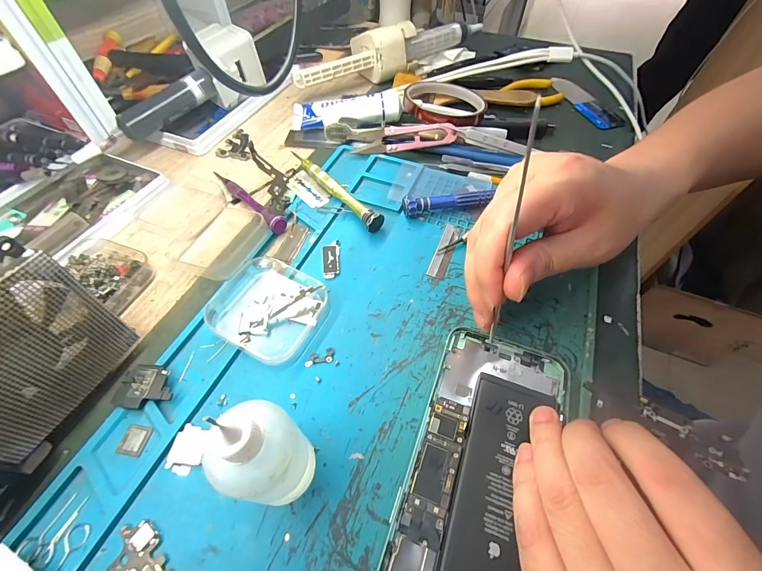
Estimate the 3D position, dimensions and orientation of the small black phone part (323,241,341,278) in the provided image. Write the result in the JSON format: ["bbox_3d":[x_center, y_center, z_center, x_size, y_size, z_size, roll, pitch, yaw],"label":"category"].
[{"bbox_3d":[-0.037,-0.020,0.259,0.013,0.004,0.035,-4,55,-4],"label":"small black phone part"}]

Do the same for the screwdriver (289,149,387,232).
[{"bbox_3d":[-0.039,-0.085,0.294,0.015,0.017,0.115,-33,62,-22],"label":"screwdriver"}]

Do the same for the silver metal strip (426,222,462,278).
[{"bbox_3d":[0.051,-0.029,0.266,0.013,0.004,0.057,19,57,12],"label":"silver metal strip"}]

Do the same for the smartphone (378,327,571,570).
[{"bbox_3d":[0.053,0.092,0.177,0.071,0.008,0.148,20,55,9],"label":"smartphone"}]

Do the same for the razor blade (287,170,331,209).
[{"bbox_3d":[-0.063,-0.084,0.299,0.043,0.004,0.021,38,71,15],"label":"razor blade"}]

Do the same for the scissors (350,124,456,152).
[{"bbox_3d":[0.023,-0.143,0.328,0.095,0.019,0.017,-3,55,-3],"label":"scissors"}]

